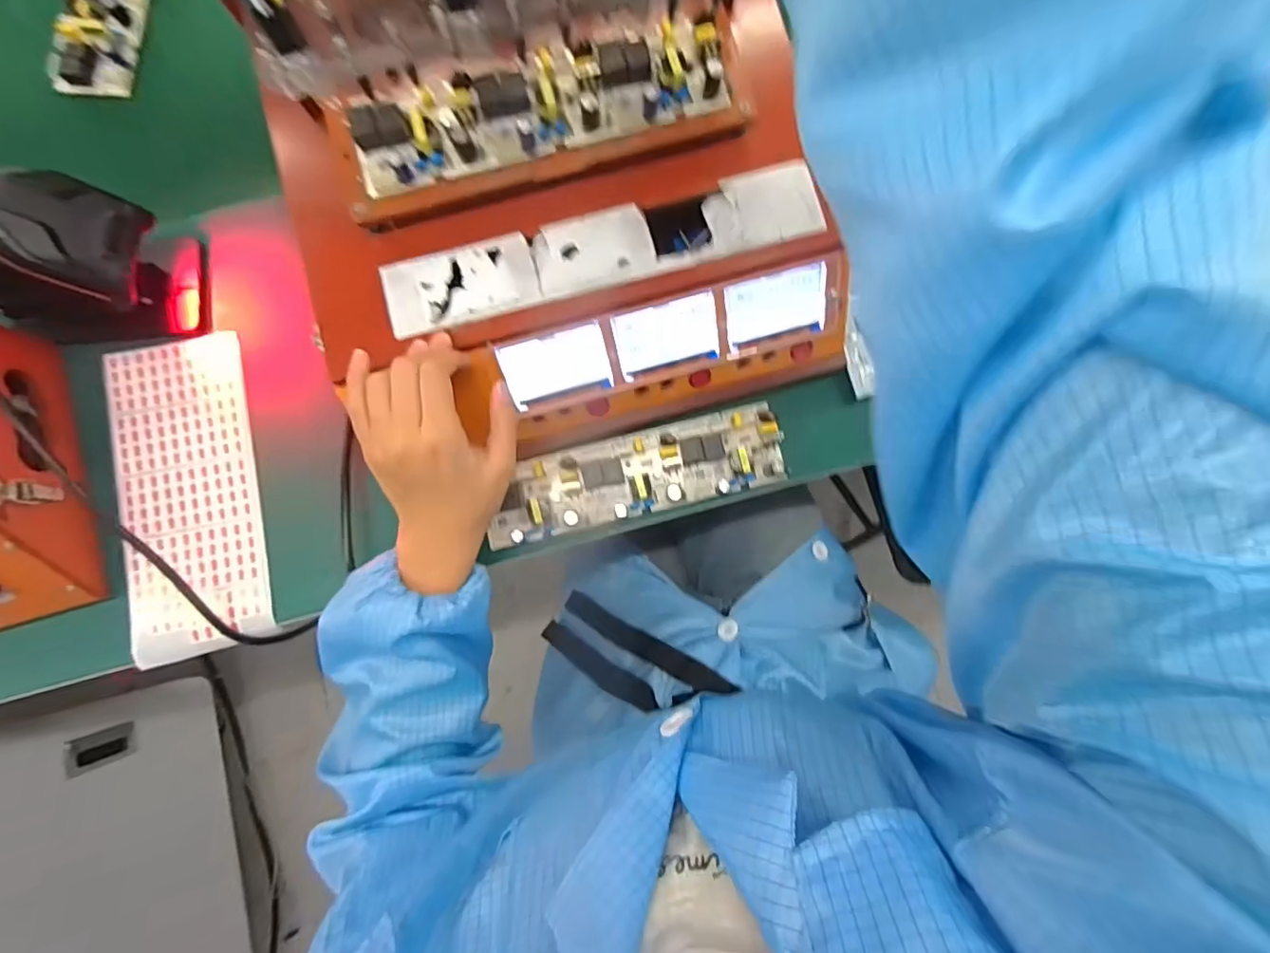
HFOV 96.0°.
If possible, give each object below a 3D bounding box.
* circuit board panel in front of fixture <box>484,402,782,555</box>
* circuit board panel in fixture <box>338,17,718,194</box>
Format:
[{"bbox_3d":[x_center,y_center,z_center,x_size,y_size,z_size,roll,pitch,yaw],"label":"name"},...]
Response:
[{"bbox_3d":[0.000,-0.003,0.443,0.229,0.025,0.064,-13,82,-2],"label":"circuit board panel in front of fixture"},{"bbox_3d":[-0.058,-0.238,0.358,0.238,0.031,0.052,-15,82,-2],"label":"circuit board panel in fixture"}]

